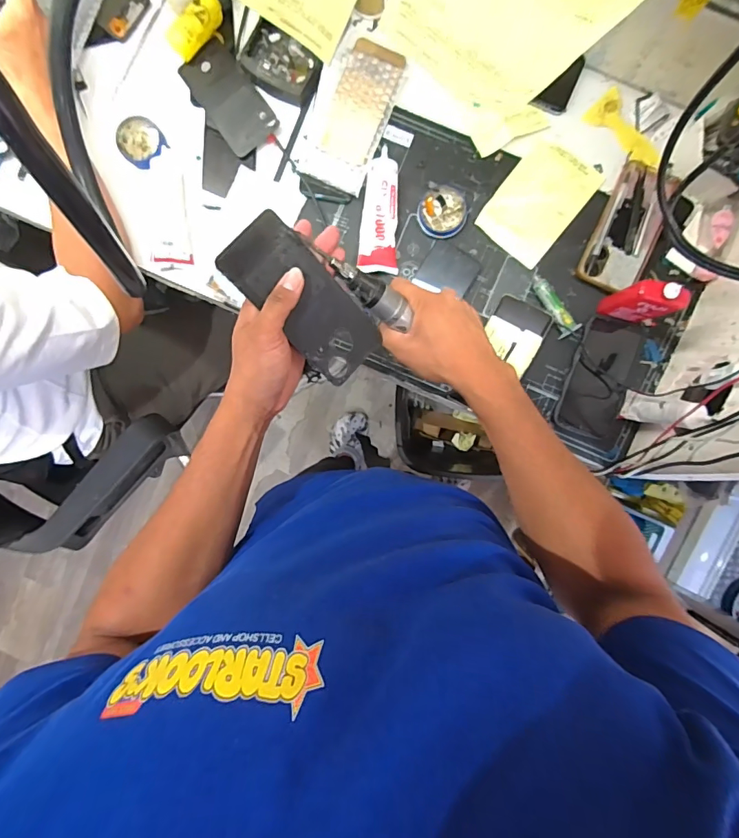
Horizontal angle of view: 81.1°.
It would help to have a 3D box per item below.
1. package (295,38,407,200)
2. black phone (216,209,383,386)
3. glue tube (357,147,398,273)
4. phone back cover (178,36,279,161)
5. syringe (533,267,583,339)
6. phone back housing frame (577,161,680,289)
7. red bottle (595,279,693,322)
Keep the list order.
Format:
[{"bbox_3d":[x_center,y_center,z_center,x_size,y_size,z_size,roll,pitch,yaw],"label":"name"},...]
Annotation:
[{"bbox_3d":[-0.026,-0.407,0.576,0.101,0.020,0.186,23,94,1],"label":"package"},{"bbox_3d":[-0.057,-0.109,0.403,0.077,0.010,0.158,-48,116,-9],"label":"black phone"},{"bbox_3d":[0.013,-0.276,0.579,0.051,0.030,0.153,1,93,2],"label":"glue tube"},{"bbox_3d":[-0.194,-0.441,0.588,0.074,0.012,0.153,-36,91,4],"label":"phone back cover"},{"bbox_3d":[0.249,-0.153,0.583,0.024,0.020,0.105,-34,92,4],"label":"syringe"},{"bbox_3d":[0.342,-0.248,0.570,0.079,0.012,0.154,24,101,6],"label":"phone back housing frame"},{"bbox_3d":[0.334,-0.141,0.531,0.055,0.113,0.025,27,94,0],"label":"red bottle"}]

